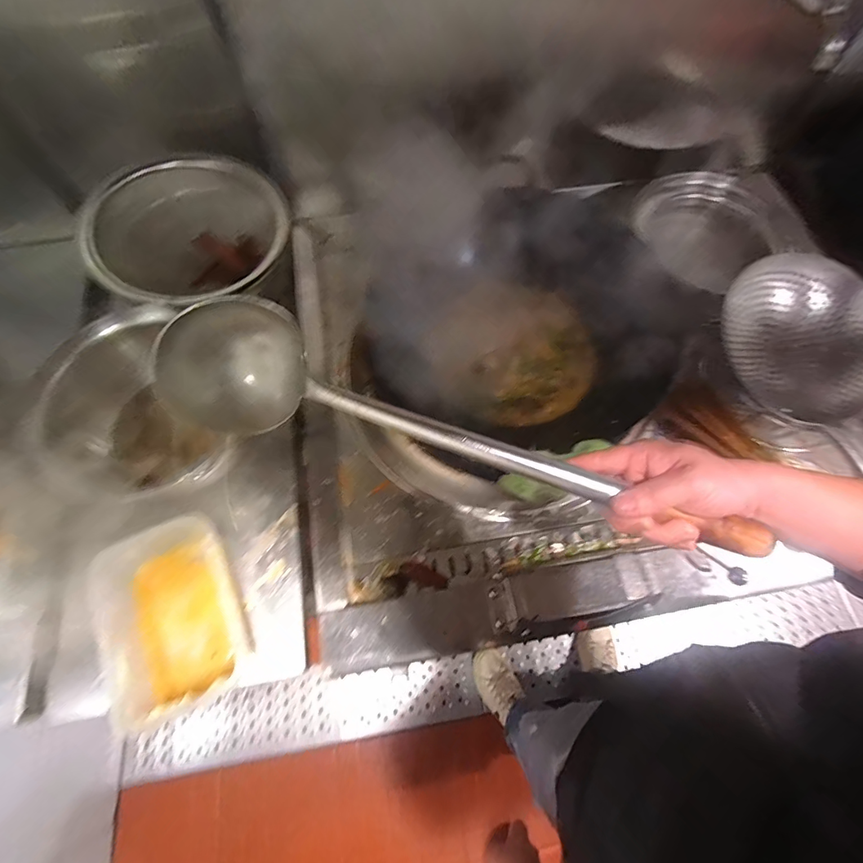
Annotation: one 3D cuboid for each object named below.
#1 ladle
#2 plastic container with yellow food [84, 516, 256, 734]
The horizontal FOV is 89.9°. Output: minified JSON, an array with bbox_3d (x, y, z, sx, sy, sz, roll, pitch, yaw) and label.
[{"bbox_3d":[0.000,0.013,0.362,0.472,0.093,0.102,21,67,5],"label":"ladle"},{"bbox_3d":[-0.303,0.224,0.525,0.145,0.082,0.209,-26,69,-12],"label":"plastic container with yellow food"}]

